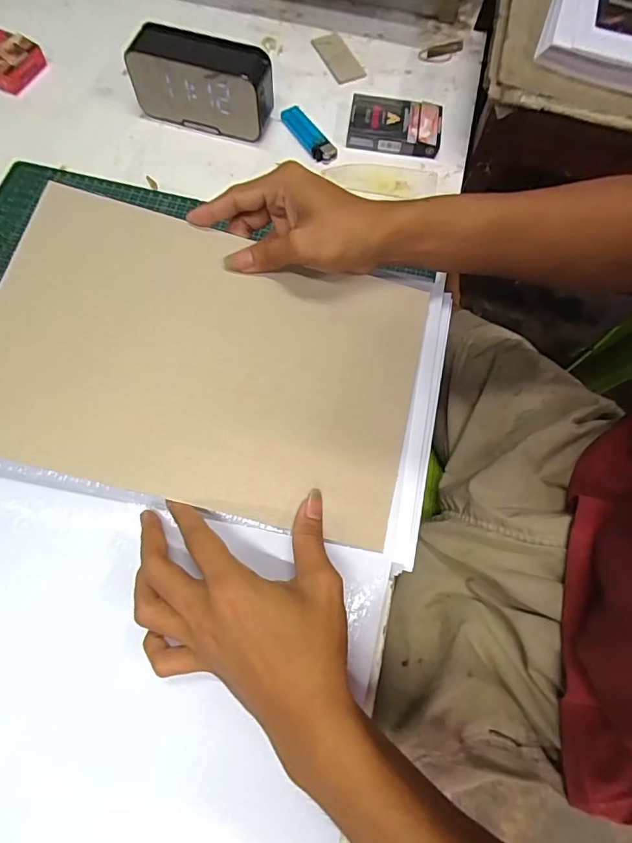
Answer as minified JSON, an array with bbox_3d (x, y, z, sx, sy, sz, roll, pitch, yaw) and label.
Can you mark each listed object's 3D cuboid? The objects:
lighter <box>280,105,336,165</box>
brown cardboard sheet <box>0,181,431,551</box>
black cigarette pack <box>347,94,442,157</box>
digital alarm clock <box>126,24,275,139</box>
[{"bbox_3d":[-0.008,-0.311,0.508,0.023,0.013,0.087,-29,73,-11],"label":"lighter"},{"bbox_3d":[-0.081,-0.045,0.342,0.306,0.010,0.206,16,74,-4],"label":"brown cardboard sheet"},{"bbox_3d":[0.086,-0.322,0.509,0.097,0.021,0.067,7,70,2],"label":"black cigarette pack"},{"bbox_3d":[-0.118,-0.349,0.484,0.145,0.081,0.044,15,70,5],"label":"digital alarm clock"}]

